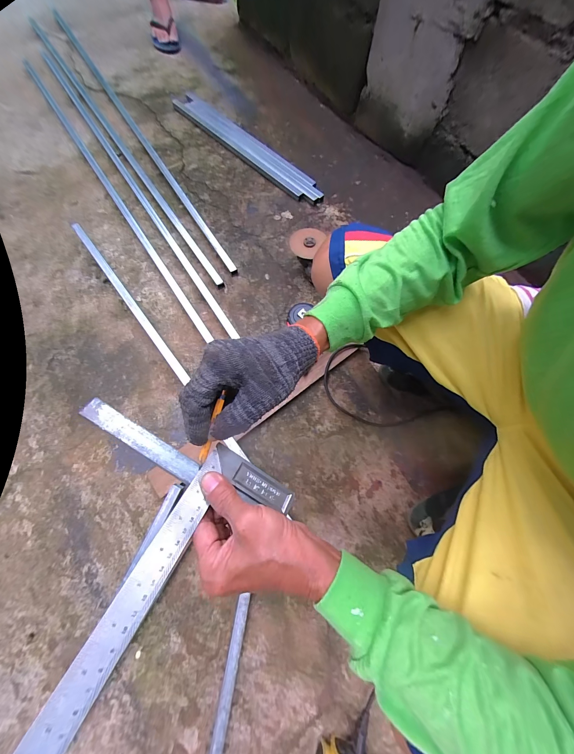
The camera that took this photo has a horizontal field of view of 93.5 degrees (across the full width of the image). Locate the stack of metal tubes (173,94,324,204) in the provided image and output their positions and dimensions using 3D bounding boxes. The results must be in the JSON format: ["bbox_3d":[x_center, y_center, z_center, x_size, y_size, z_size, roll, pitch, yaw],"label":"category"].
[{"bbox_3d":[-0.127,-0.754,0.881,0.637,0.031,0.086,42,74,11],"label":"stack of metal tubes"}]

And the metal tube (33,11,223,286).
[{"bbox_3d":[-0.553,-0.763,0.856,0.025,0.028,1.323,-33,76,-13],"label":"metal tube"}]

